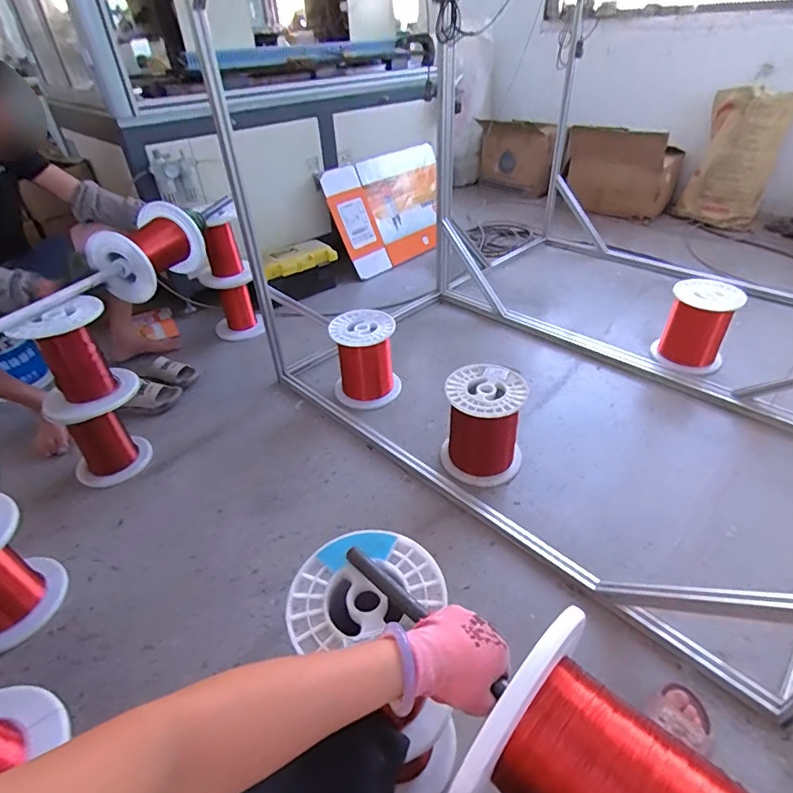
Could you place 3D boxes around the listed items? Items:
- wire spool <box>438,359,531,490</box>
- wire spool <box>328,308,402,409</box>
[{"bbox_3d":[0.221,0.079,1.204,0.194,0.235,0.204,-3,40,2],"label":"wire spool"},{"bbox_3d":[-0.098,-0.115,1.465,0.203,0.234,0.188,-9,40,-6],"label":"wire spool"}]

